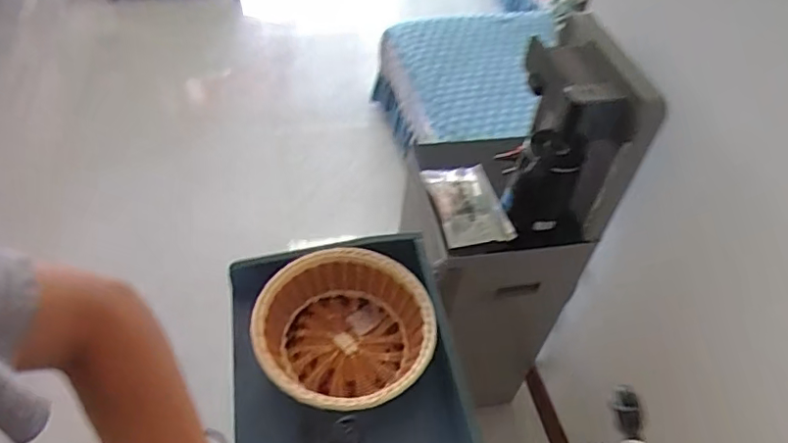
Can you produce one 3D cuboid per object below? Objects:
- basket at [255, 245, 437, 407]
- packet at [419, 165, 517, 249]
[{"bbox_3d":[-0.068,0.156,0.786,0.231,0.081,0.227,3,48,-4],"label":"basket"},{"bbox_3d":[0.144,-0.036,1.127,0.132,0.053,0.193,-7,49,-12],"label":"packet"}]

